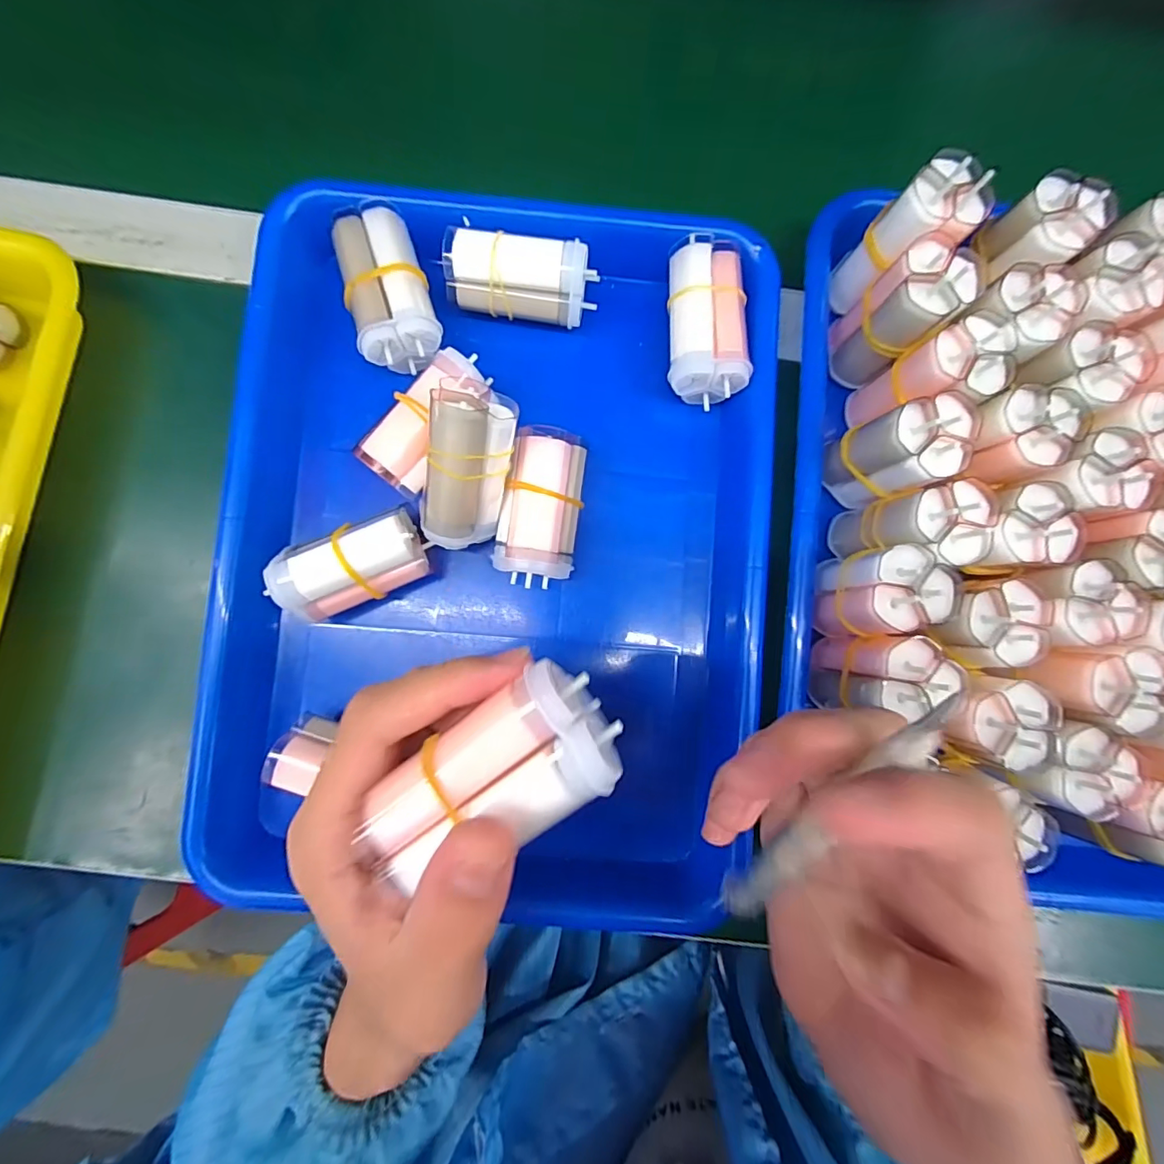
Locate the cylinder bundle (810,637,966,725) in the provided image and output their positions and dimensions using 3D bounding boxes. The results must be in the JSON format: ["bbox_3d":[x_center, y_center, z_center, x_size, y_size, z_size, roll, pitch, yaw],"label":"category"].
[{"bbox_3d":[0.128,0.040,0.219,0.035,0.062,0.032,-2,86,-2],"label":"cylinder bundle"}]

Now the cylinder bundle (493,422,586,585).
[{"bbox_3d":[-0.018,-0.034,0.237,0.034,0.039,0.070,10,85,-1],"label":"cylinder bundle"}]

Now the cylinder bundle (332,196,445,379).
[{"bbox_3d":[-0.091,-0.137,0.236,0.036,0.024,0.072,-17,86,-3],"label":"cylinder bundle"}]

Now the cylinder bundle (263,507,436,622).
[{"bbox_3d":[-0.103,-0.006,0.231,0.064,0.036,0.030,-24,87,-3],"label":"cylinder bundle"}]

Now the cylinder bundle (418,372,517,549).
[{"bbox_3d":[-0.049,-0.050,0.225,0.034,0.037,0.069,15,119,-1],"label":"cylinder bundle"}]

